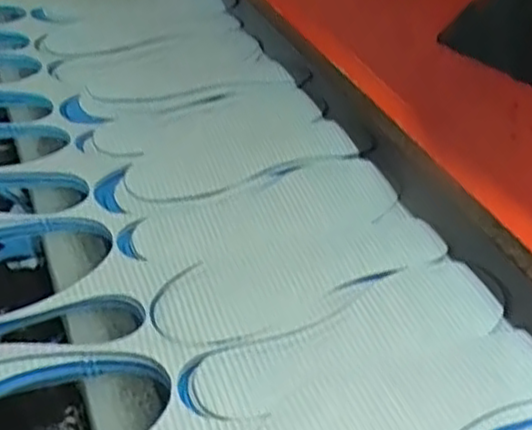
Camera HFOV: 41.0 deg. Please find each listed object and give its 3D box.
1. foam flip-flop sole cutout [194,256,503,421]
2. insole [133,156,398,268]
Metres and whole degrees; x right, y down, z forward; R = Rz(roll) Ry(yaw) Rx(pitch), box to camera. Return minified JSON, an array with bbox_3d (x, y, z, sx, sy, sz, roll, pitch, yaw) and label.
[{"bbox_3d":[0.072,0.093,0.540,0.256,0.008,0.079,-18,46,-25],"label":"foam flip-flop sole cutout"},{"bbox_3d":[0.009,0.000,0.655,0.252,0.014,0.094,-20,46,-22],"label":"insole"}]

